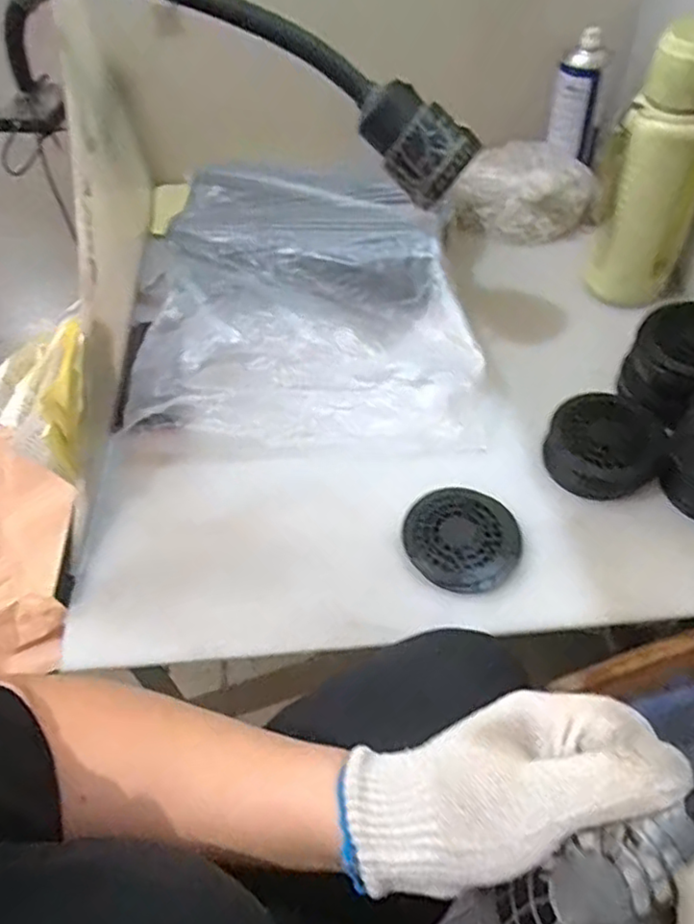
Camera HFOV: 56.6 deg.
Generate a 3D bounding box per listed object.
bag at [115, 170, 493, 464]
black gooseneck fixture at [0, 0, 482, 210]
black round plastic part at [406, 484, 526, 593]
[{"bbox_3d":[-0.044,-0.179,0.714,0.349,0.092,0.359,-2,55,3],"label":"bag"},{"bbox_3d":[-0.146,-0.354,0.585,0.537,0.165,0.105,11,56,12],"label":"black gooseneck fixture"},{"bbox_3d":[0.107,0.069,0.593,0.102,0.008,0.102,-2,55,3],"label":"black round plastic part"}]

